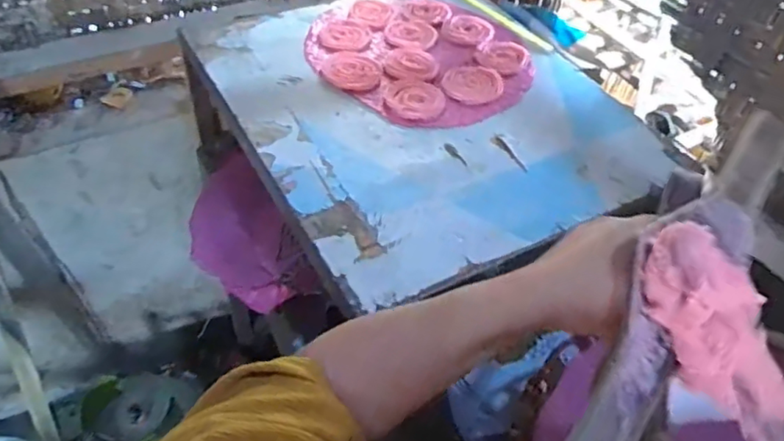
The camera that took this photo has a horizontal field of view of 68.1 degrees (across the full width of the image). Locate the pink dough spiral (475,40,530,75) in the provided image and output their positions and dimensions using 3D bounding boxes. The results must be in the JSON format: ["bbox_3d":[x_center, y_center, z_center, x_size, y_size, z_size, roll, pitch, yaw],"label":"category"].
[{"bbox_3d":[0.176,-0.260,0.915,0.080,0.004,0.095,25,51,16],"label":"pink dough spiral"}]

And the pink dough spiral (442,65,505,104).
[{"bbox_3d":[0.120,-0.203,0.857,0.086,0.004,0.096,18,49,11],"label":"pink dough spiral"}]

